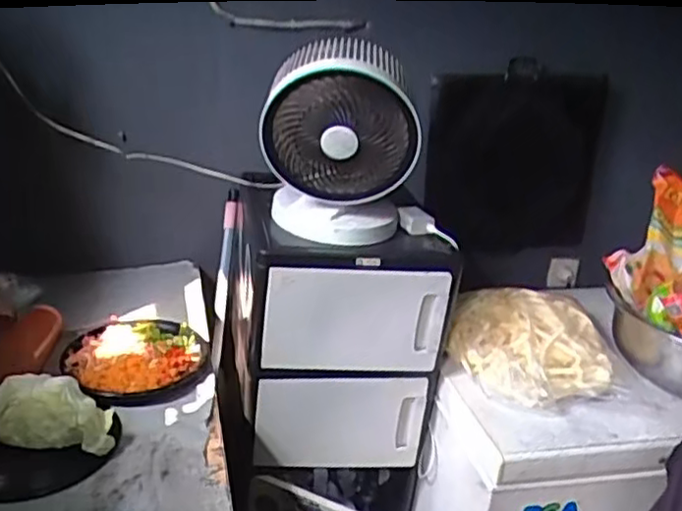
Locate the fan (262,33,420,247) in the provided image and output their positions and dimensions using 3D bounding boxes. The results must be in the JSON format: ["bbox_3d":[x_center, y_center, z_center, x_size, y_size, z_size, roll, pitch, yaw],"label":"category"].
[{"bbox_3d":[-0.005,-0.194,1.124,0.241,0.314,0.182,1,23,-7],"label":"fan"}]

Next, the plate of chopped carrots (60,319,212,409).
[{"bbox_3d":[-0.323,0.165,1.080,0.220,0.046,0.253,-12,27,-33],"label":"plate of chopped carrots"}]

